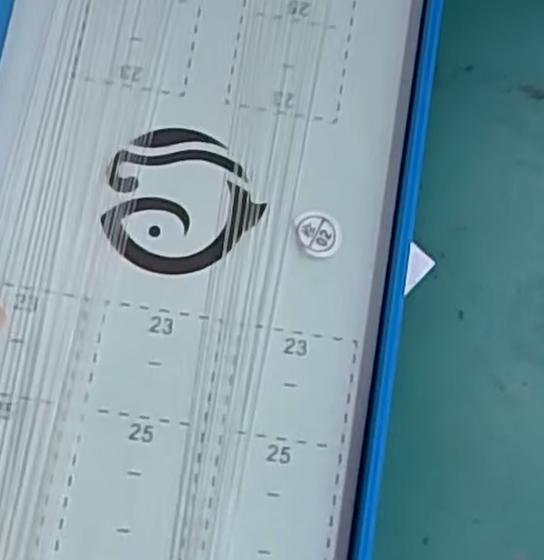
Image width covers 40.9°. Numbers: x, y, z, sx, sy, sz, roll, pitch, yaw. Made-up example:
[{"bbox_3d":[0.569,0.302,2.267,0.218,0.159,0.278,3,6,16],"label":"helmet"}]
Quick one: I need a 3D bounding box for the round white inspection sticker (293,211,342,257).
[{"bbox_3d":[0.009,-0.009,0.141,0.009,0.004,0.009,3,75,-11],"label":"round white inspection sticker"}]

